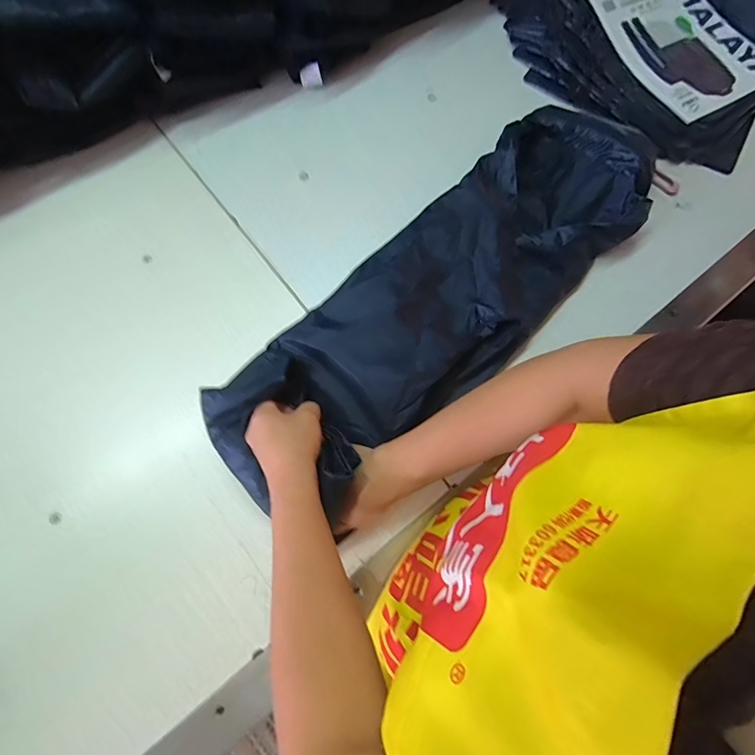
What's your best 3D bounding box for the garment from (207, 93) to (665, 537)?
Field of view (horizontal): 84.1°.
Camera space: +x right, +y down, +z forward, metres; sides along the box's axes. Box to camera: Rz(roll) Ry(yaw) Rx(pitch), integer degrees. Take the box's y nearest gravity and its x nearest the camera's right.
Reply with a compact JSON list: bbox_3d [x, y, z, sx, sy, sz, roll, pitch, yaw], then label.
[{"bbox_3d":[0.095,-0.107,0.501,0.200,0.053,0.624,45,76,4],"label":"garment"}]

